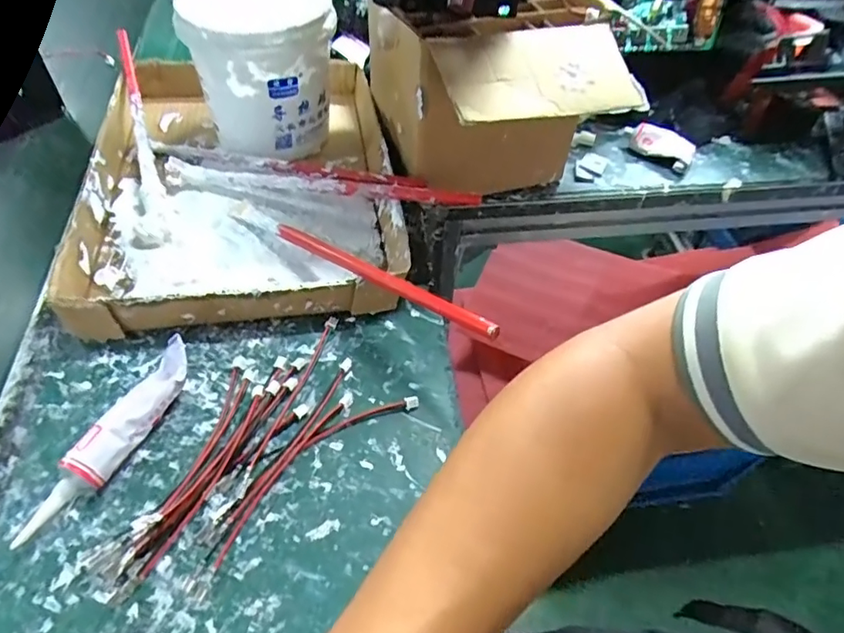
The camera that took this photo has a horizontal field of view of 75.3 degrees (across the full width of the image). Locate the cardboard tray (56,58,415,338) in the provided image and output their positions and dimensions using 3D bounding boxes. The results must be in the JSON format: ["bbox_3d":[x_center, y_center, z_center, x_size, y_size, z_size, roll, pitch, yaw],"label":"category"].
[{"bbox_3d":[-0.152,-0.129,0.467,0.257,0.038,0.340,-3,52,-6],"label":"cardboard tray"}]

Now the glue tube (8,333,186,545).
[{"bbox_3d":[-0.176,0.070,0.315,0.025,0.029,0.126,21,54,12],"label":"glue tube"}]

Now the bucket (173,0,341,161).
[{"bbox_3d":[-0.134,-0.216,0.481,0.115,0.113,0.115,1,52,-4],"label":"bucket"}]

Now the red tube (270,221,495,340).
[{"bbox_3d":[-0.034,-0.028,0.360,0.205,0.010,0.009,27,53,37],"label":"red tube"}]

